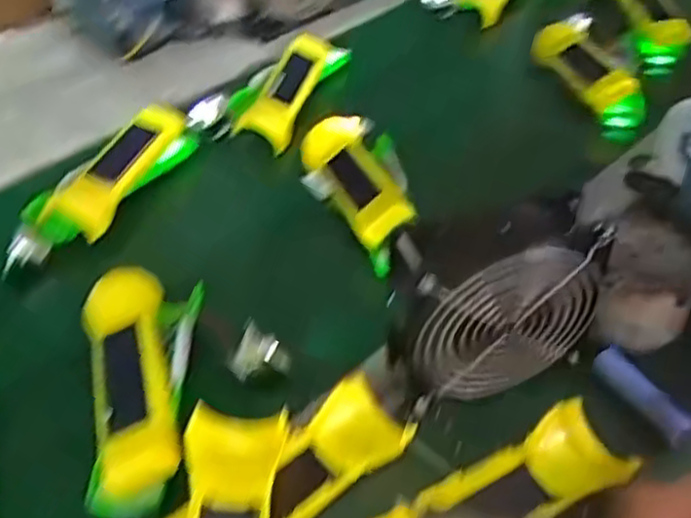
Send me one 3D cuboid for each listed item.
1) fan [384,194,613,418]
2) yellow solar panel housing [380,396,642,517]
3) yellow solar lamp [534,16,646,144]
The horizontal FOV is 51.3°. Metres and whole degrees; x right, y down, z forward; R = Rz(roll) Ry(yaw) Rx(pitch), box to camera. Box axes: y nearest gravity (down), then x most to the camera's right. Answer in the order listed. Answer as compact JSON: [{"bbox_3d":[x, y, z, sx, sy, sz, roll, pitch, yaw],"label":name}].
[{"bbox_3d":[0.086,0.025,0.418,0.120,0.112,0.052,-10,40,-7],"label":"fan"},{"bbox_3d":[0.075,0.128,0.374,0.160,0.018,0.048,-22,43,-20],"label":"yellow solar panel housing"},{"bbox_3d":[0.247,-0.189,0.742,0.072,0.064,0.166,-7,40,-4],"label":"yellow solar lamp"}]

